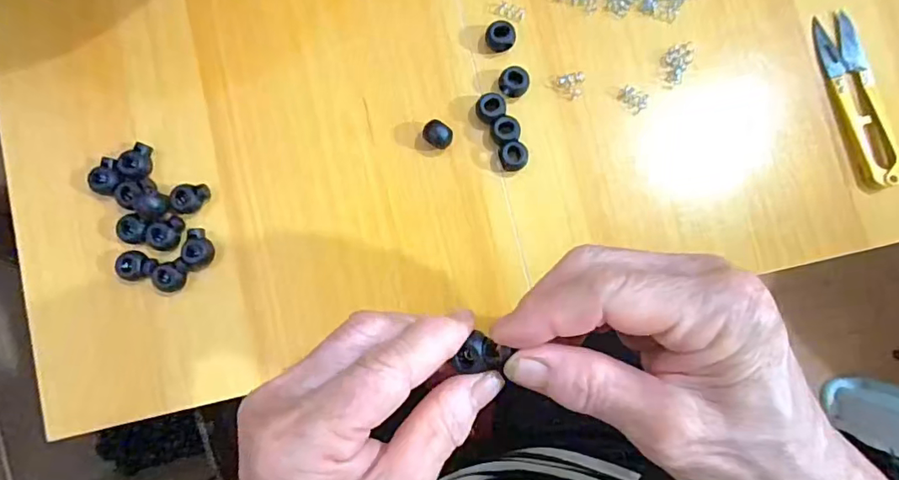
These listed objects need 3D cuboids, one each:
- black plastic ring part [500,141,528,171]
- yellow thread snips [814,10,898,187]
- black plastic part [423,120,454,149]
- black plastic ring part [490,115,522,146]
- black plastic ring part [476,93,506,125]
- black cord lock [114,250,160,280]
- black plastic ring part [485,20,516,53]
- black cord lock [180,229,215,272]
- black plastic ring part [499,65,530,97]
[{"bbox_3d":[0.038,-0.049,0.300,0.017,0.013,0.016,0,84,2],"label":"black plastic ring part"},{"bbox_3d":[0.242,-0.083,0.298,0.024,0.008,0.106,-18,84,0],"label":"yellow thread snips"},{"bbox_3d":[-0.007,-0.062,0.302,0.017,0.014,0.014,32,86,5],"label":"black plastic part"},{"bbox_3d":[0.033,-0.064,0.300,0.018,0.013,0.015,-21,84,0],"label":"black plastic ring part"},{"bbox_3d":[0.025,-0.078,0.302,0.017,0.013,0.017,0,84,2],"label":"black plastic ring part"},{"bbox_3d":[-0.183,0.016,0.299,0.023,0.010,0.016,11,85,3],"label":"black cord lock"},{"bbox_3d":[0.031,-0.121,0.305,0.017,0.016,0.014,3,85,2],"label":"black plastic ring part"},{"bbox_3d":[-0.149,0.006,0.301,0.015,0.012,0.024,18,85,4],"label":"black cord lock"},{"bbox_3d":[0.038,-0.094,0.304,0.017,0.013,0.014,3,84,2],"label":"black plastic ring part"}]

